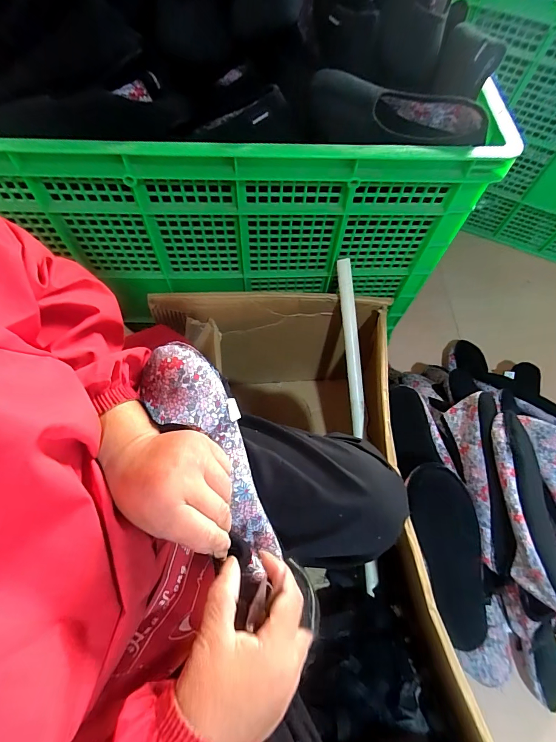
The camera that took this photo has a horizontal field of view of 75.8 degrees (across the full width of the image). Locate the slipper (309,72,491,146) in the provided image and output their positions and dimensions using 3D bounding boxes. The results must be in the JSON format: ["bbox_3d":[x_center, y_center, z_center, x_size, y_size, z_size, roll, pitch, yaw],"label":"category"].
[{"bbox_3d":[0.155,-0.333,0.474,0.238,0.058,0.101,-1,65,-2],"label":"slipper"}]

